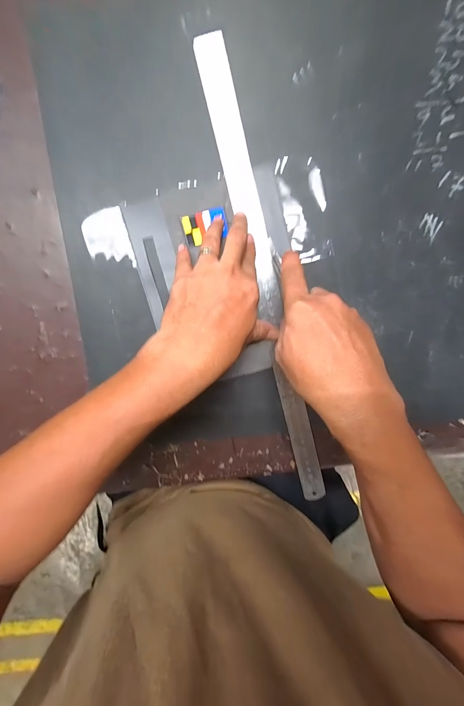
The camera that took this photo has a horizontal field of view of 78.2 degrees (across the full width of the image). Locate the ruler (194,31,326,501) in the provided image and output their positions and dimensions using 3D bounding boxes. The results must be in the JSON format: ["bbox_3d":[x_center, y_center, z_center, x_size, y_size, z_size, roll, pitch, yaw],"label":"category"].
[{"bbox_3d":[0.044,-0.062,0.331,0.032,0.010,0.521,-14,100,8],"label":"ruler"}]

